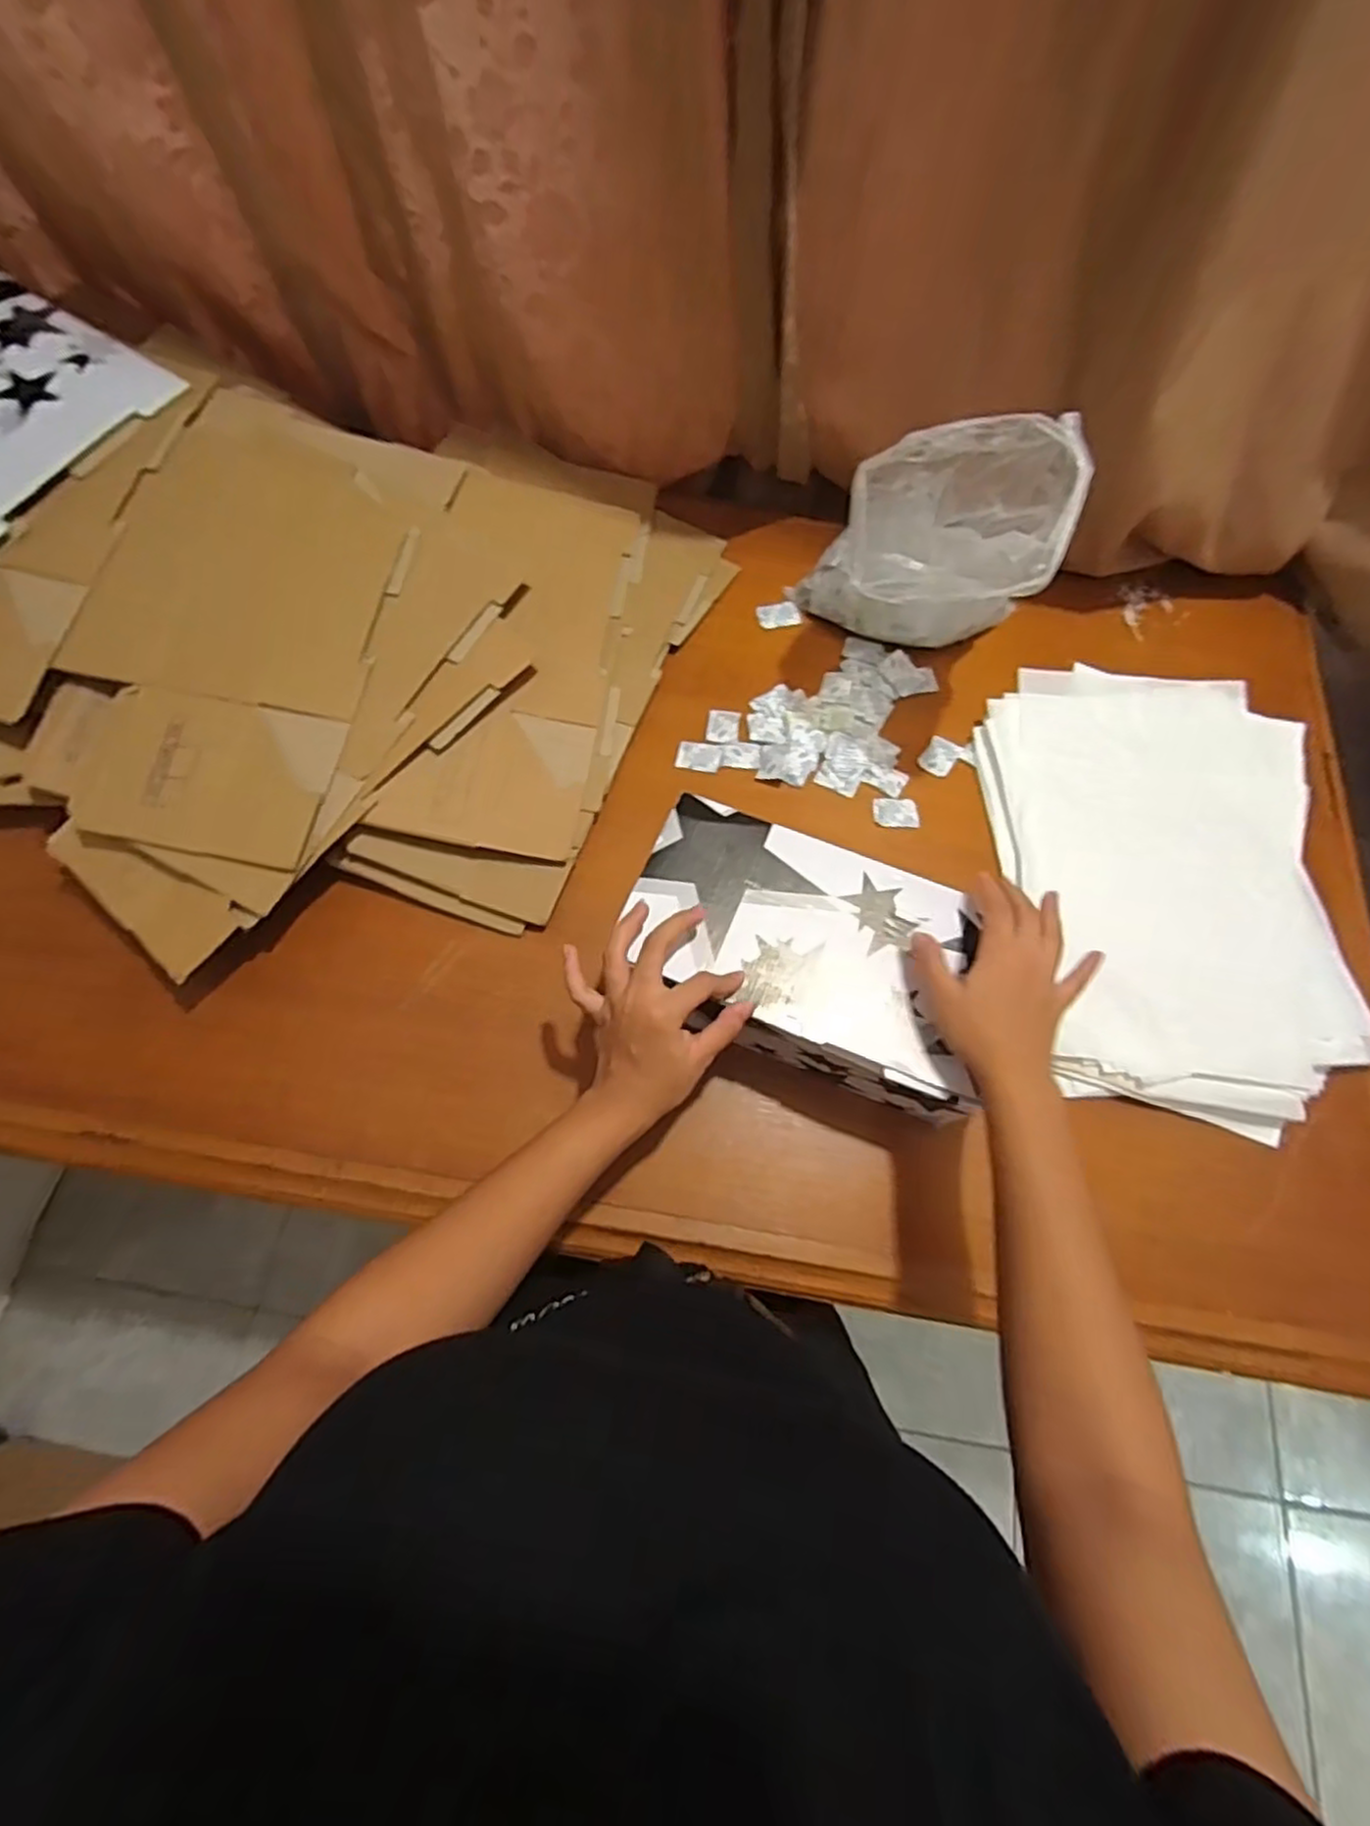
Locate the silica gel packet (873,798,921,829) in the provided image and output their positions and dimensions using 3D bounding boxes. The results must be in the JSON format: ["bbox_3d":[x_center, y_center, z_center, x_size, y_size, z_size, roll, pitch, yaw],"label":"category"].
[{"bbox_3d":[0.193,-0.092,0.678,0.040,0.004,0.030,-4,68,-3],"label":"silica gel packet"}]

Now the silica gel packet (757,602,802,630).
[{"bbox_3d":[0.097,-0.307,0.764,0.043,0.004,0.031,-10,69,-6],"label":"silica gel packet"}]

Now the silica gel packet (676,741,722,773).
[{"bbox_3d":[0.013,-0.148,0.702,0.041,0.004,0.030,9,68,2],"label":"silica gel packet"}]

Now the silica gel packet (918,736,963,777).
[{"bbox_3d":[0.241,-0.149,0.703,0.030,0.005,0.040,34,71,11],"label":"silica gel packet"}]

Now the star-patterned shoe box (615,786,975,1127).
[{"bbox_3d":[0.092,0.032,0.566,0.264,0.085,0.150,22,69,7],"label":"star-patterned shoe box"}]

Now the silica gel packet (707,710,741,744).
[{"bbox_3d":[0.037,-0.179,0.713,0.031,0.004,0.036,8,68,1],"label":"silica gel packet"}]

